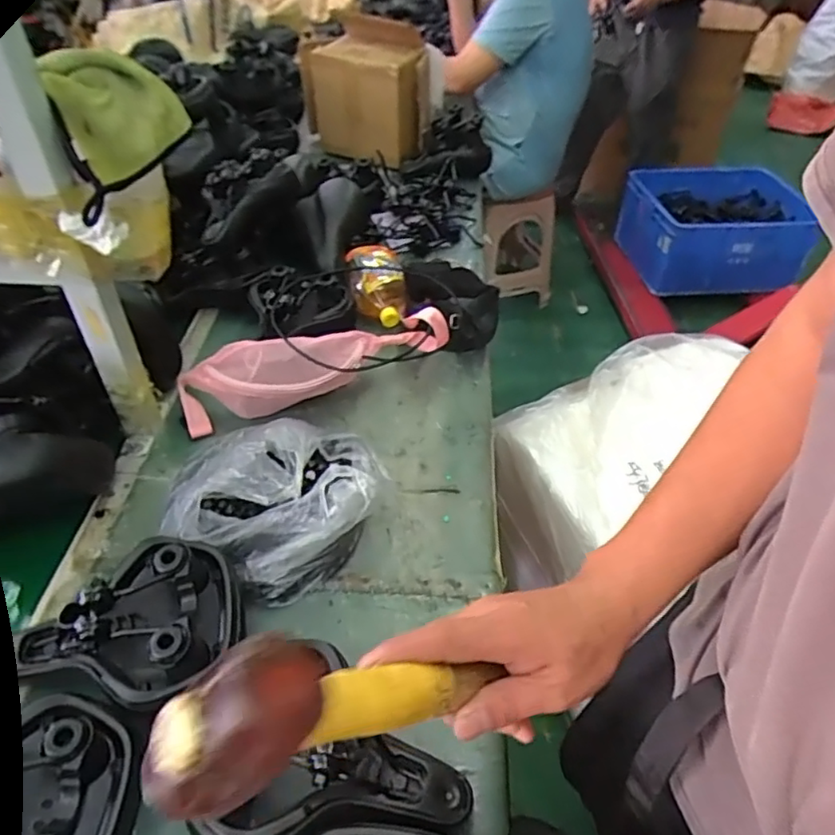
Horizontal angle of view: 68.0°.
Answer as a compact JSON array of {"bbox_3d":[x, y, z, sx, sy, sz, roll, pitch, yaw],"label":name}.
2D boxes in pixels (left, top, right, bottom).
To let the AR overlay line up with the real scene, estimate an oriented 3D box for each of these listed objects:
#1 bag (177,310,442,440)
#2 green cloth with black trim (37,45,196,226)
[{"bbox_3d":[-0.154,-0.072,0.969,0.415,0.108,0.101,-14,46,-17],"label":"bag"},{"bbox_3d":[-0.334,-0.336,0.704,0.137,0.119,0.162,-17,48,-20],"label":"green cloth with black trim"}]

